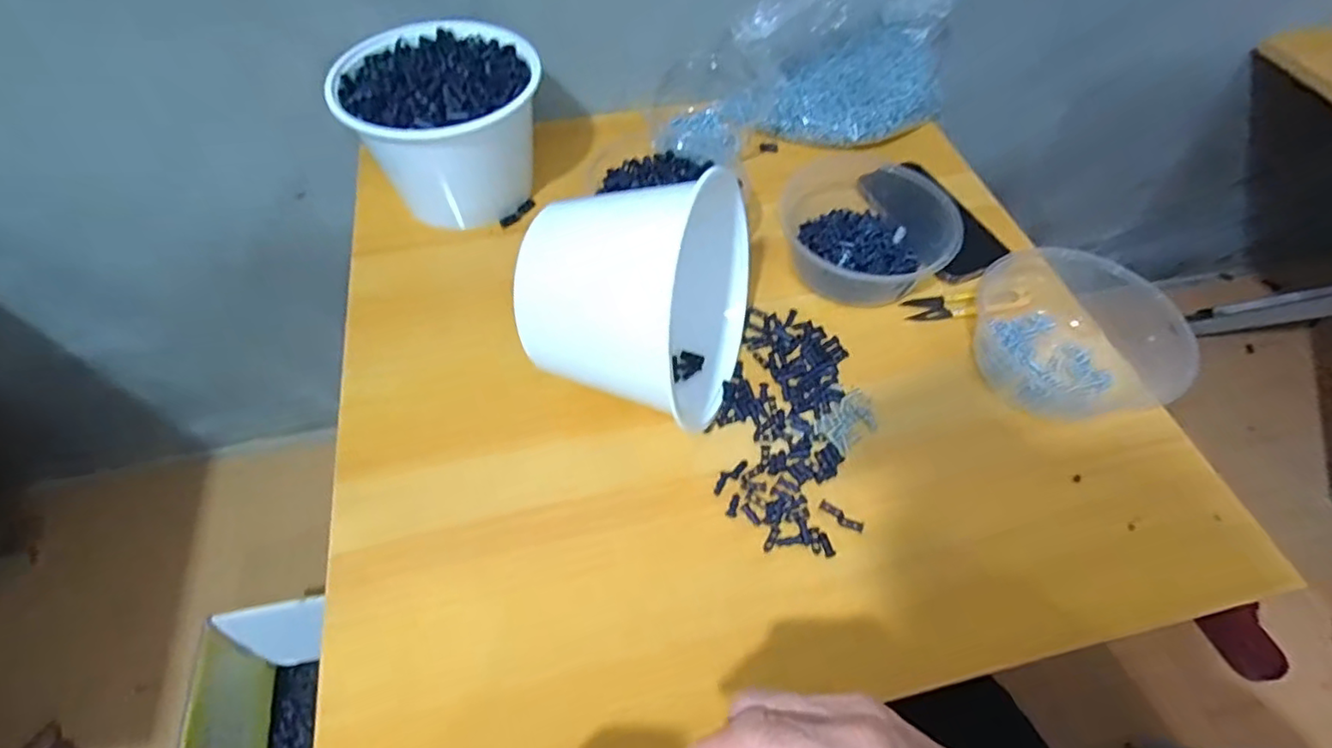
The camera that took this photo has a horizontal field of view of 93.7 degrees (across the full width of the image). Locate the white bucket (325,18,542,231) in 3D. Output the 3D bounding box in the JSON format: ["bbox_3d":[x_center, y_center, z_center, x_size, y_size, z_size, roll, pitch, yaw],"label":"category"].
[{"bbox_3d":[-0.195,-0.220,0.566,0.164,0.116,0.149,-28,61,-19],"label":"white bucket"}]

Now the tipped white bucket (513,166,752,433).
[{"bbox_3d":[-0.015,-0.056,0.439,0.150,0.123,0.137,9,56,4],"label":"tipped white bucket"}]

